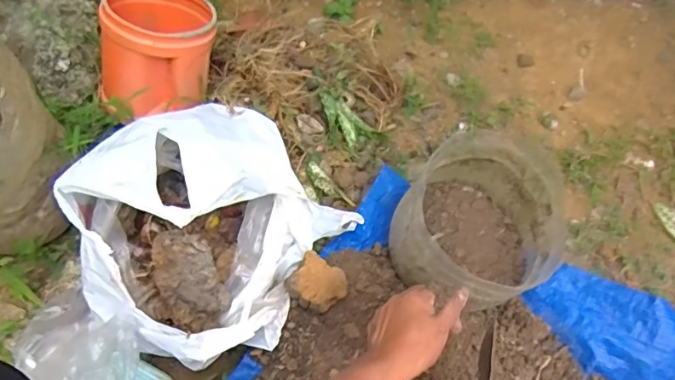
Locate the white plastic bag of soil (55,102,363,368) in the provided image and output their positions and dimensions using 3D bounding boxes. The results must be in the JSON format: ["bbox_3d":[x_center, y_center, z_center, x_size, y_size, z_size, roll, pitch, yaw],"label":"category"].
[{"bbox_3d":[-0.155,0.043,0.592,0.295,0.178,0.261,-30,63,-23],"label":"white plastic bag of soil"}]

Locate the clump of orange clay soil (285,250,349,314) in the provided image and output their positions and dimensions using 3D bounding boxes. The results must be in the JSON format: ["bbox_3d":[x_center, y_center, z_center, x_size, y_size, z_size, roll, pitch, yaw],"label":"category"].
[{"bbox_3d":[-0.027,0.126,0.644,0.070,0.044,0.064,33,59,17],"label":"clump of orange clay soil"}]

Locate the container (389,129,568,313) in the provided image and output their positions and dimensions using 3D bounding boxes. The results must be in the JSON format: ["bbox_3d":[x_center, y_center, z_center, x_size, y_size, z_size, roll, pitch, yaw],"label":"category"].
[{"bbox_3d":[0.172,0.040,0.620,0.191,0.131,0.204,2,56,-3],"label":"container"}]

